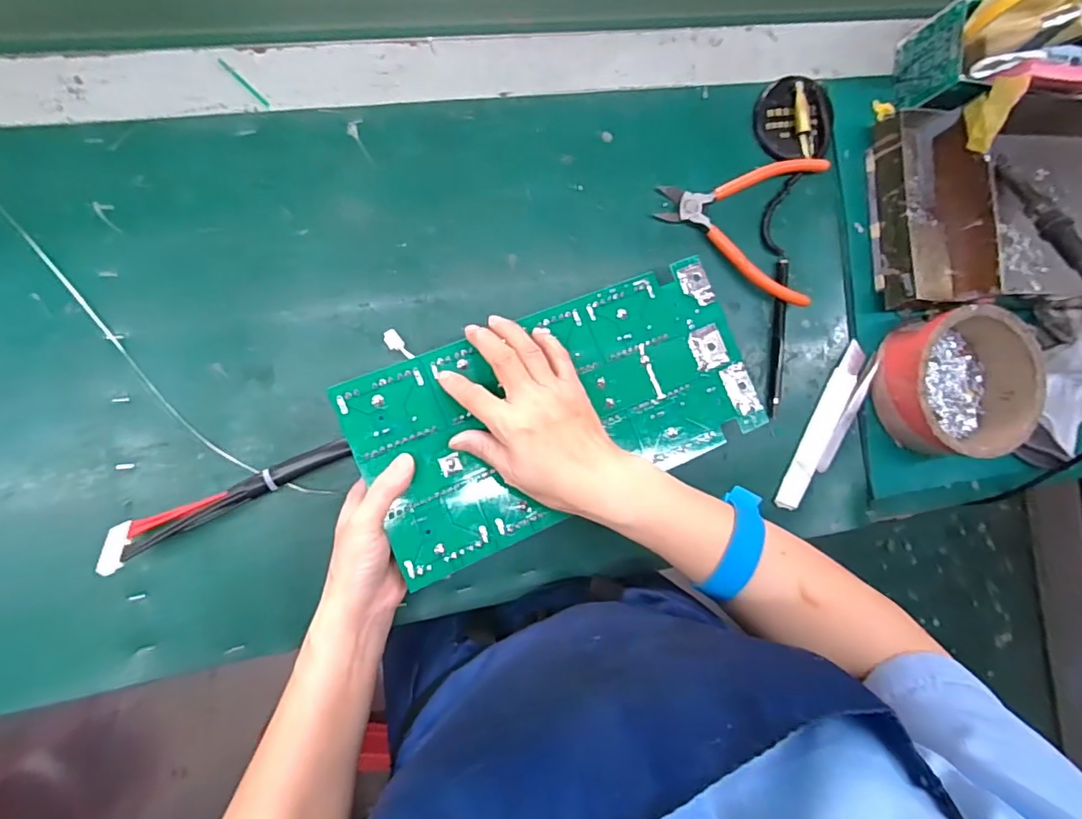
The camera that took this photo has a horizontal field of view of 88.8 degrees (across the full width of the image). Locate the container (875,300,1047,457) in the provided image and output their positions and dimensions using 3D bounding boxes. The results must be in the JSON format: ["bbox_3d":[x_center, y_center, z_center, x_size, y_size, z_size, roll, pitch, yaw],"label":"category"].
[{"bbox_3d":[0.353,-0.022,0.471,0.114,0.052,0.114,0,90,-9],"label":"container"}]

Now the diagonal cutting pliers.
[{"bbox_3d":[0.166,-0.162,0.457,0.131,0.024,0.126,12,88,-9],"label":"diagonal cutting pliers"}]

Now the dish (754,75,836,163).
[{"bbox_3d":[0.217,-0.247,0.468,0.066,0.016,0.064,0,90,-9],"label":"dish"}]

